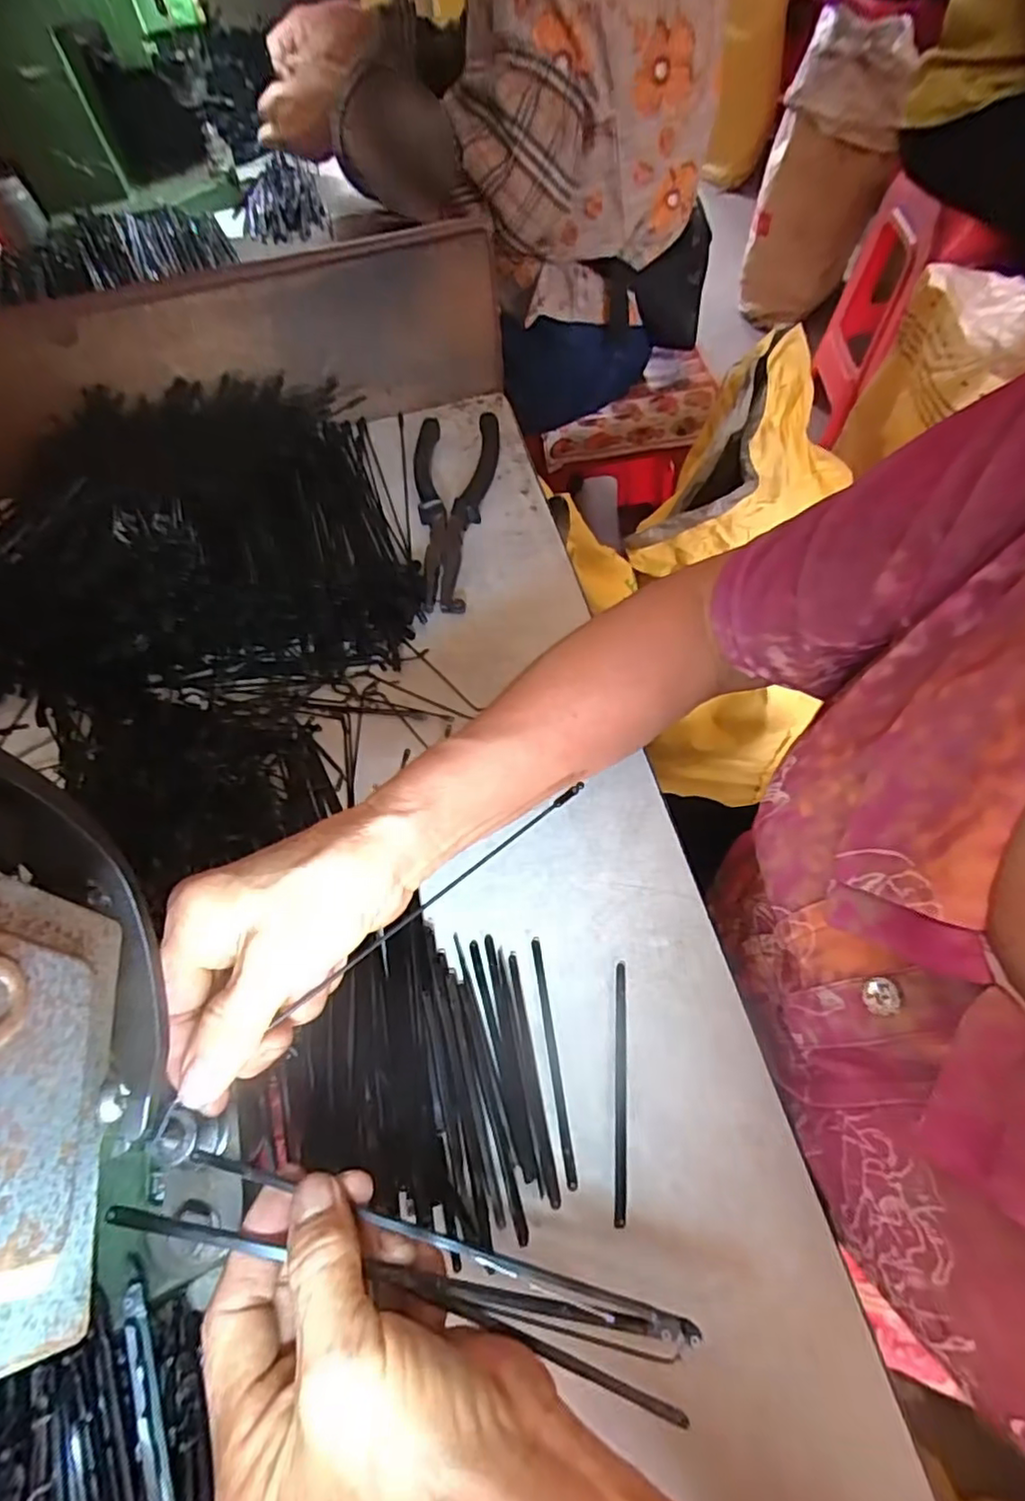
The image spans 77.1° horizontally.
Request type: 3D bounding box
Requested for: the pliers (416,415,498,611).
[{"bbox_3d":[-0.043,-0.172,0.457,0.058,0.024,0.178,1,60,5],"label":"pliers"}]

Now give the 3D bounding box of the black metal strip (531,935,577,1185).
[{"bbox_3d":[0.018,0.135,0.288,0.004,0.004,0.100,-9,60,-1],"label":"black metal strip"}]

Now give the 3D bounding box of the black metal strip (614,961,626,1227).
[{"bbox_3d":[0.047,0.144,0.279,0.005,0.004,0.099,2,60,6],"label":"black metal strip"}]

